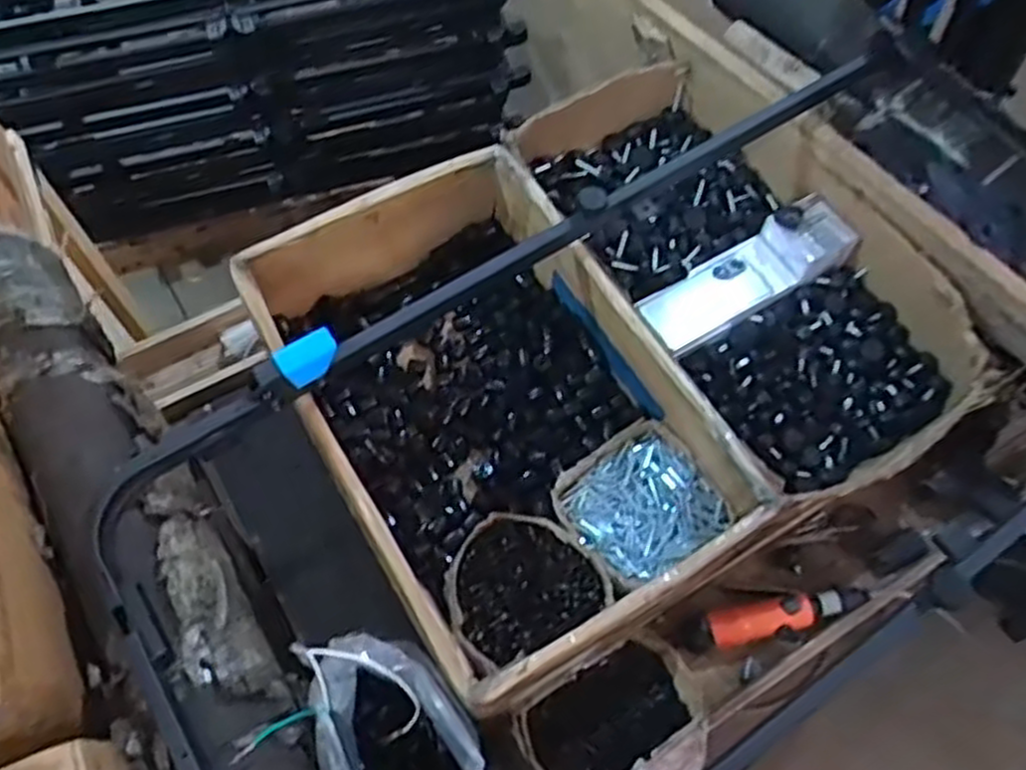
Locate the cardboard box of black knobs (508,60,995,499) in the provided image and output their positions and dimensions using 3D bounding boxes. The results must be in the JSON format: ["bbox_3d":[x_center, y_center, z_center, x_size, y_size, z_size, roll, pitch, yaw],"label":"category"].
[{"bbox_3d":[0.271,-0.150,0.990,0.325,0.140,0.605,-31,68,-15],"label":"cardboard box of black knobs"}]

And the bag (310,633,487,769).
[{"bbox_3d":[-0.104,0.318,0.704,0.123,0.140,0.175,-23,67,-12],"label":"bag"}]

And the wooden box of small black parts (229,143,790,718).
[{"bbox_3d":[-0.027,0.020,0.859,0.345,0.173,0.532,-28,68,-14],"label":"wooden box of small black parts"}]

